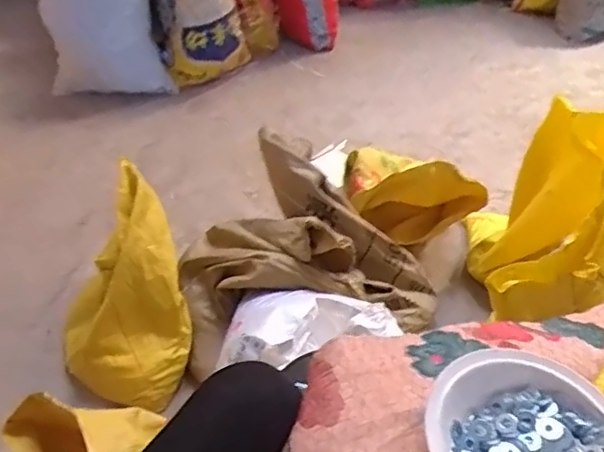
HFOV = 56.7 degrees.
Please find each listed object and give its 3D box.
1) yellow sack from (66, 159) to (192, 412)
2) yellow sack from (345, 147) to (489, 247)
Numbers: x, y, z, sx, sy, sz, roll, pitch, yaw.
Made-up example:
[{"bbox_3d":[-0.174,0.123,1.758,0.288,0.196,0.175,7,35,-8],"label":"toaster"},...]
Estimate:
[{"bbox_3d":[-0.323,0.126,0.982,0.225,0.287,0.269,-14,44,-17],"label":"yellow sack"},{"bbox_3d":[0.243,-0.075,1.330,0.306,0.214,0.223,-17,44,-20],"label":"yellow sack"}]

